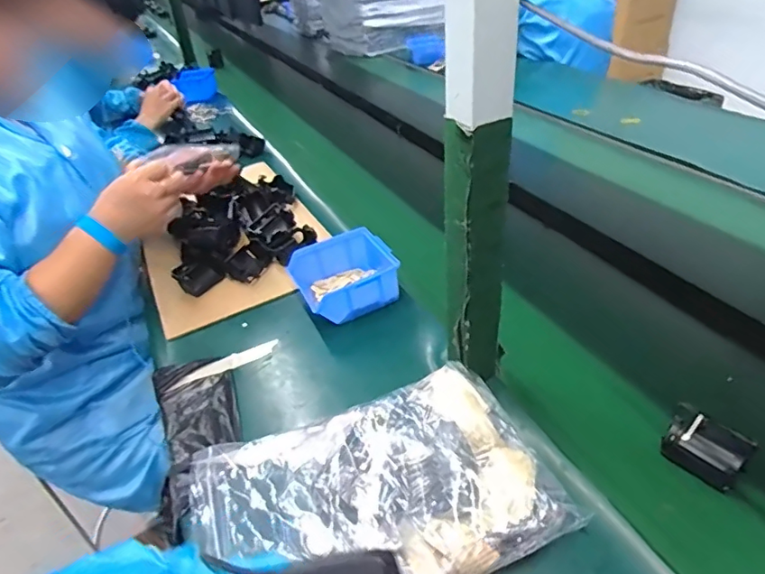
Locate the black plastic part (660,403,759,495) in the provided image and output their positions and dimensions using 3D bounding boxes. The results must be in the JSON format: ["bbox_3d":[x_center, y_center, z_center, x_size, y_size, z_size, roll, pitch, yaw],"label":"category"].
[{"bbox_3d":[0.302,0.149,0.490,0.039,0.044,0.068,-26,41,-24],"label":"black plastic part"}]

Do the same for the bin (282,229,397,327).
[{"bbox_3d":[-0.055,-0.016,0.746,0.135,0.061,0.129,-17,38,-14],"label":"bin"}]

